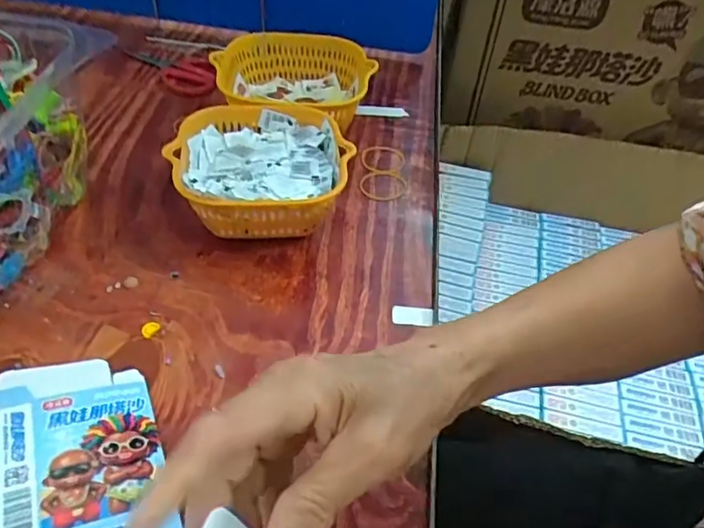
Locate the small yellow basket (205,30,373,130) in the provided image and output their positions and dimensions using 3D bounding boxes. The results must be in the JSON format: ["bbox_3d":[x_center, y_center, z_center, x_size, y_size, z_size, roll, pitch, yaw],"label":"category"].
[{"bbox_3d":[-0.060,-0.180,0.573,0.151,0.068,0.163,-8,48,-13],"label":"small yellow basket"}]

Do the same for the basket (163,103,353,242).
[{"bbox_3d":[-0.077,-0.074,0.477,0.147,0.064,0.139,-3,47,-9],"label":"basket"}]

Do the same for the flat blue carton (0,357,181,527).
[{"bbox_3d":[-0.155,0.107,0.316,0.083,0.004,0.146,-6,39,-28],"label":"flat blue carton"}]

